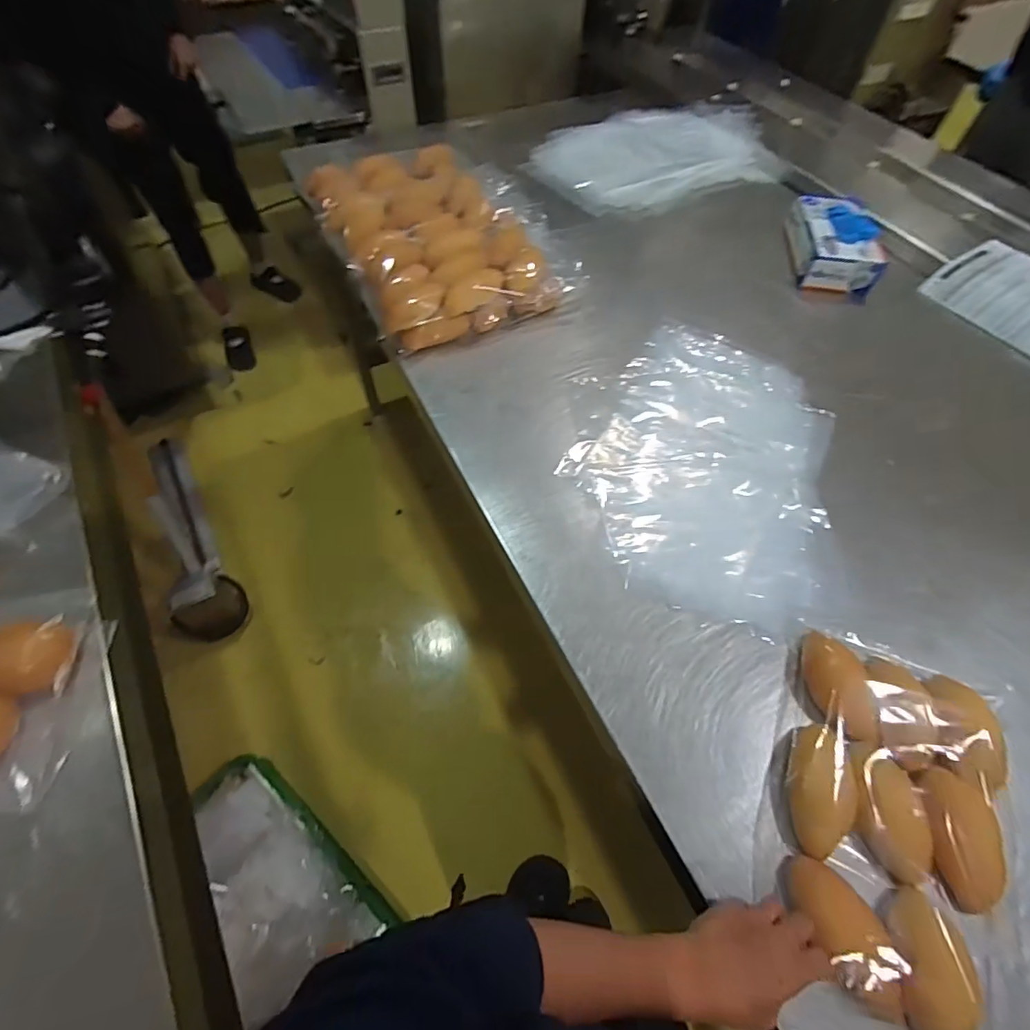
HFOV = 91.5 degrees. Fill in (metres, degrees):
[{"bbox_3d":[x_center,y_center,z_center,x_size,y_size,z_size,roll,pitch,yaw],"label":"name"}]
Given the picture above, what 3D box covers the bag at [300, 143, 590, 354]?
[{"bbox_3d":[-0.151,-0.566,0.966,0.392,0.052,0.577,-20,62,-14],"label":"bag"}]

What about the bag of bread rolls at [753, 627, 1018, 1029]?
[{"bbox_3d":[0.365,0.302,0.484,0.219,0.055,0.393,22,60,10],"label":"bag of bread rolls"}]

